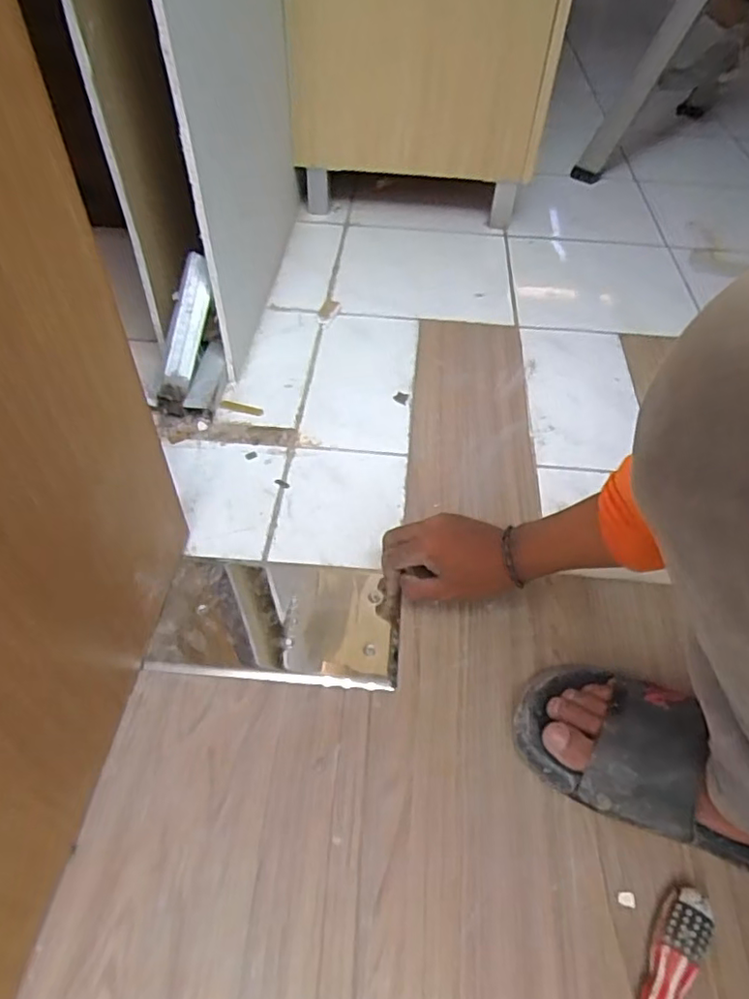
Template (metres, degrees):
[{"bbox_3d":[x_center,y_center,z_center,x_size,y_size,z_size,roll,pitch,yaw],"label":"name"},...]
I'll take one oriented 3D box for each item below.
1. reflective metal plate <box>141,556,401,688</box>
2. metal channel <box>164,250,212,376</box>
[{"bbox_3d":[-0.091,0.116,0.600,0.225,0.007,0.125,6,52,-1],"label":"reflective metal plate"},{"bbox_3d":[-0.228,-0.226,0.759,0.036,0.148,0.020,12,14,-17],"label":"metal channel"}]

